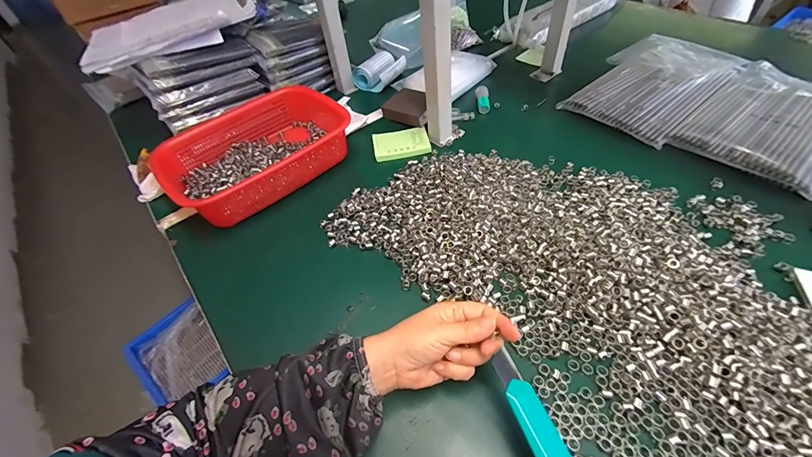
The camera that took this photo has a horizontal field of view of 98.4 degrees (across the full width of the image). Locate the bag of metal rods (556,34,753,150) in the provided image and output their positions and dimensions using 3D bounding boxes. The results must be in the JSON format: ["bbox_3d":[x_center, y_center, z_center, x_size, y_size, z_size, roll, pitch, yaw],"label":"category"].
[{"bbox_3d":[0.460,-0.279,0.657,0.335,0.038,0.199,-34,53,-24],"label":"bag of metal rods"}]

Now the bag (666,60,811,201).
[{"bbox_3d":[0.588,-0.179,0.555,0.316,0.023,0.179,-33,52,-23],"label":"bag"}]

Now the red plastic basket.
[{"bbox_3d":[-0.238,-0.126,0.572,0.278,0.069,0.199,-36,53,-25],"label":"red plastic basket"}]

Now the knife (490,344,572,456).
[{"bbox_3d":[0.103,0.157,0.255,0.025,0.008,0.137,-18,53,-11],"label":"knife"}]

